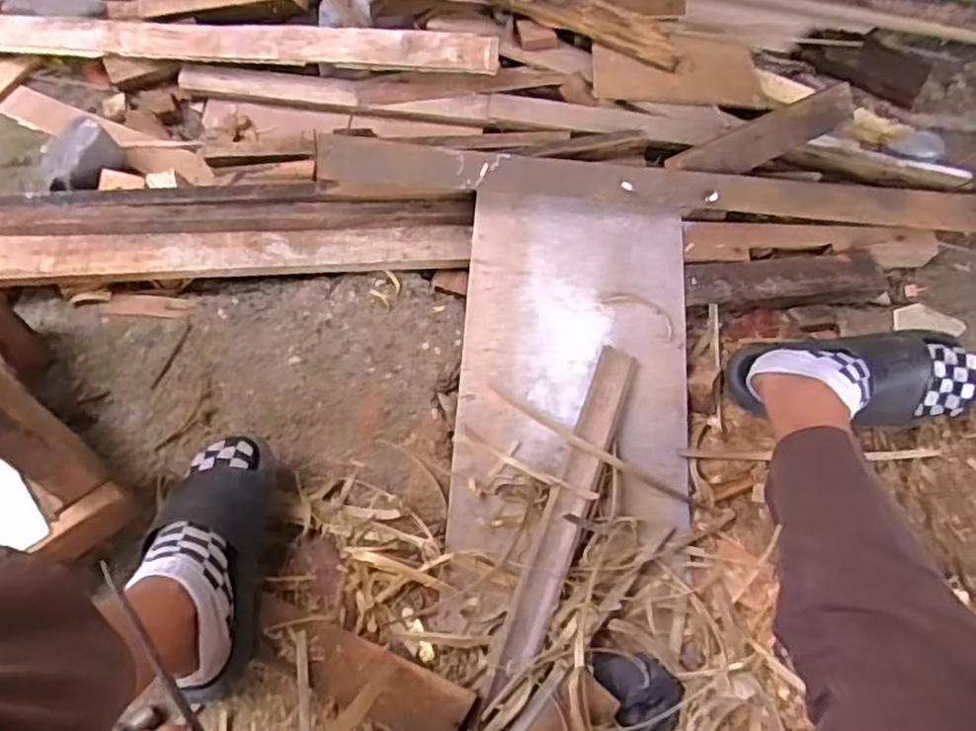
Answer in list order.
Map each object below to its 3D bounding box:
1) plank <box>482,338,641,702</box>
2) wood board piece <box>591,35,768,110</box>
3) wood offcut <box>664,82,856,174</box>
[{"bbox_3d":[0.091,0.160,0.786,0.047,0.030,0.411,20,63,7],"label":"plank"},{"bbox_3d":[0.303,-0.477,1.129,0.265,0.017,0.123,5,78,-1],"label":"wood board piece"},{"bbox_3d":[0.390,-0.320,0.989,0.276,0.027,0.061,-24,86,-7],"label":"wood offcut"}]

